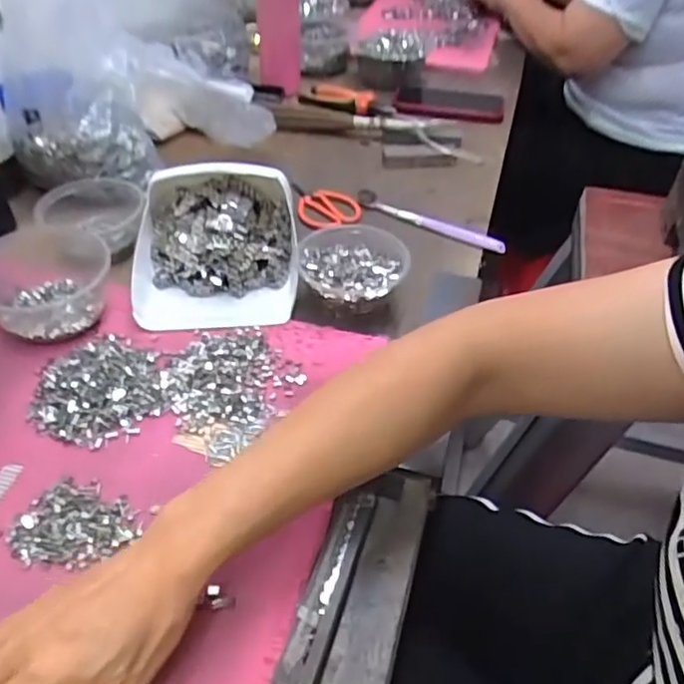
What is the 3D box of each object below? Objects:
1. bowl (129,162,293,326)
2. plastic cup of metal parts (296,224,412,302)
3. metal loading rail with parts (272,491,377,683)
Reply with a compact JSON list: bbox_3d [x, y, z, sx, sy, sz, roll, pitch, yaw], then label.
[{"bbox_3d":[-0.125,-0.102,0.594,0.159,0.076,0.165,-4,43,-5],"label":"bowl"},{"bbox_3d":[0.012,-0.068,0.596,0.102,0.046,0.105,1,43,0],"label":"plastic cup of metal parts"},{"bbox_3d":[-0.009,0.156,0.380,0.025,0.036,0.127,13,44,13],"label":"metal loading rail with parts"}]

